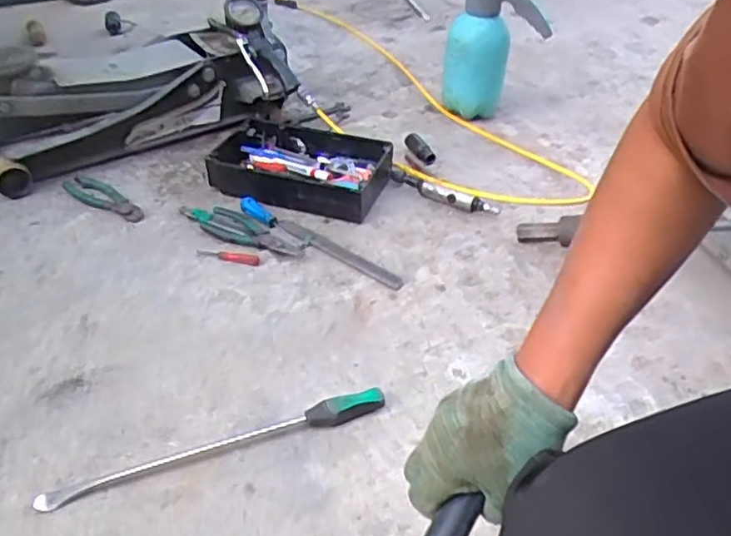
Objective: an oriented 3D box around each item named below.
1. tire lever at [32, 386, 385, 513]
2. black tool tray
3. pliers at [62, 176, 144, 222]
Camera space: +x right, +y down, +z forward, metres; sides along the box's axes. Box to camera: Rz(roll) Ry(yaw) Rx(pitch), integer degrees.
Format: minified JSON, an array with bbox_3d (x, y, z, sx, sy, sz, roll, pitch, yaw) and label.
[{"bbox_3d":[-0.158,0.193,0.725,0.381,0.021,0.029,-12,41,-19],"label":"tire lever"},{"bbox_3d":[-0.115,-0.173,1.178,0.296,0.069,0.213,12,39,10],"label":"black tool tray"},{"bbox_3d":[-0.443,-0.117,1.109,0.169,0.014,0.052,24,43,24],"label":"pliers"}]

